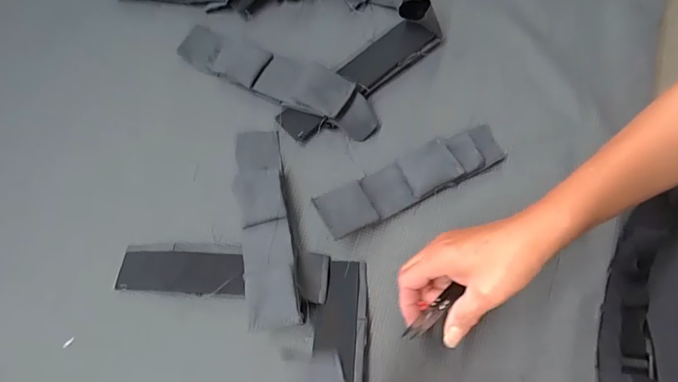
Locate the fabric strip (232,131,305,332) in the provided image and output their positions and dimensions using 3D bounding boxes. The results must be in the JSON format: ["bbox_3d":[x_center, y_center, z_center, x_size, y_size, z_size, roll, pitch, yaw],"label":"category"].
[{"bbox_3d":[-0.071,0.026,0.391,0.047,0.009,0.198,-11,63,-1],"label":"fabric strip"}]

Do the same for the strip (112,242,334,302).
[{"bbox_3d":[-0.111,0.074,0.392,0.199,0.012,0.049,2,63,4],"label":"strip"}]

